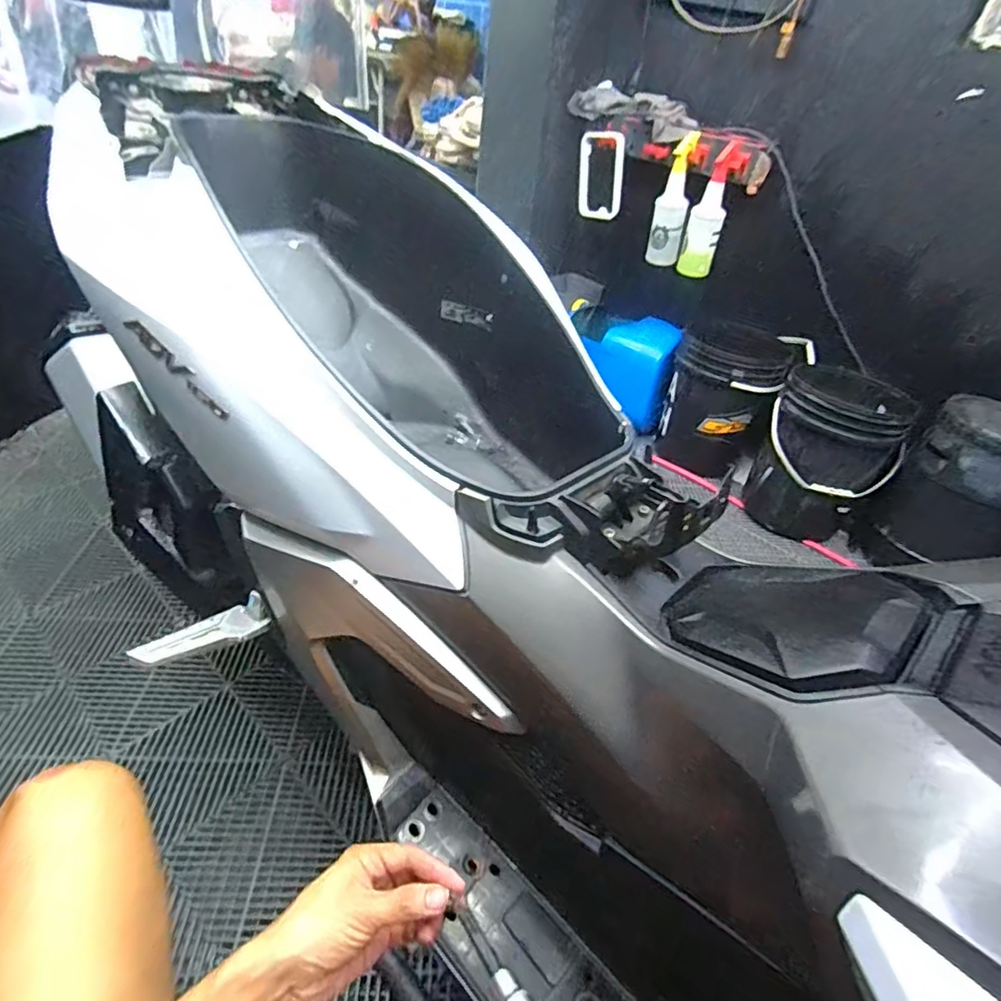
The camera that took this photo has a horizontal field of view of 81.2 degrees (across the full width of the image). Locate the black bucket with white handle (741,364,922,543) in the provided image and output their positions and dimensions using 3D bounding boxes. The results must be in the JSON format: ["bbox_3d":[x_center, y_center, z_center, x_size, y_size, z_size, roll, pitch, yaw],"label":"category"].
[{"bbox_3d":[0.837,-0.123,1.516,0.308,0.330,0.326,5,38,-4],"label":"black bucket with white handle"}]

